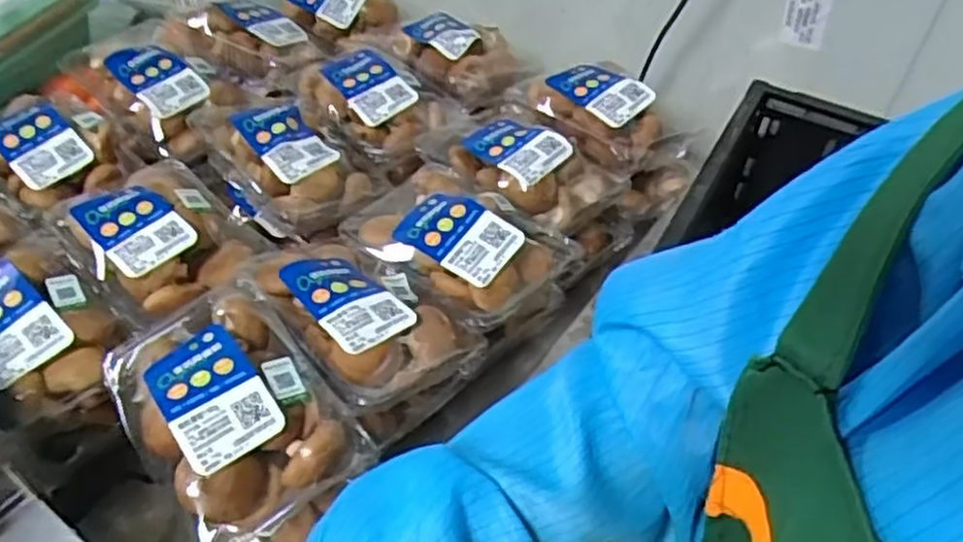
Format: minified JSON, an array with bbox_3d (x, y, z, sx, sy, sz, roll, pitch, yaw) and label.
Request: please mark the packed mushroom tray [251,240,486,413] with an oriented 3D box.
[{"bbox_3d":[-0.093,0.025,0.582,0.129,0.056,0.171,-29,53,-28],"label":"packed mushroom tray"}]

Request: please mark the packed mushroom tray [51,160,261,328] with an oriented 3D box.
[{"bbox_3d":[-0.283,-0.036,0.643,0.124,0.045,0.172,-31,54,-30],"label":"packed mushroom tray"}]

